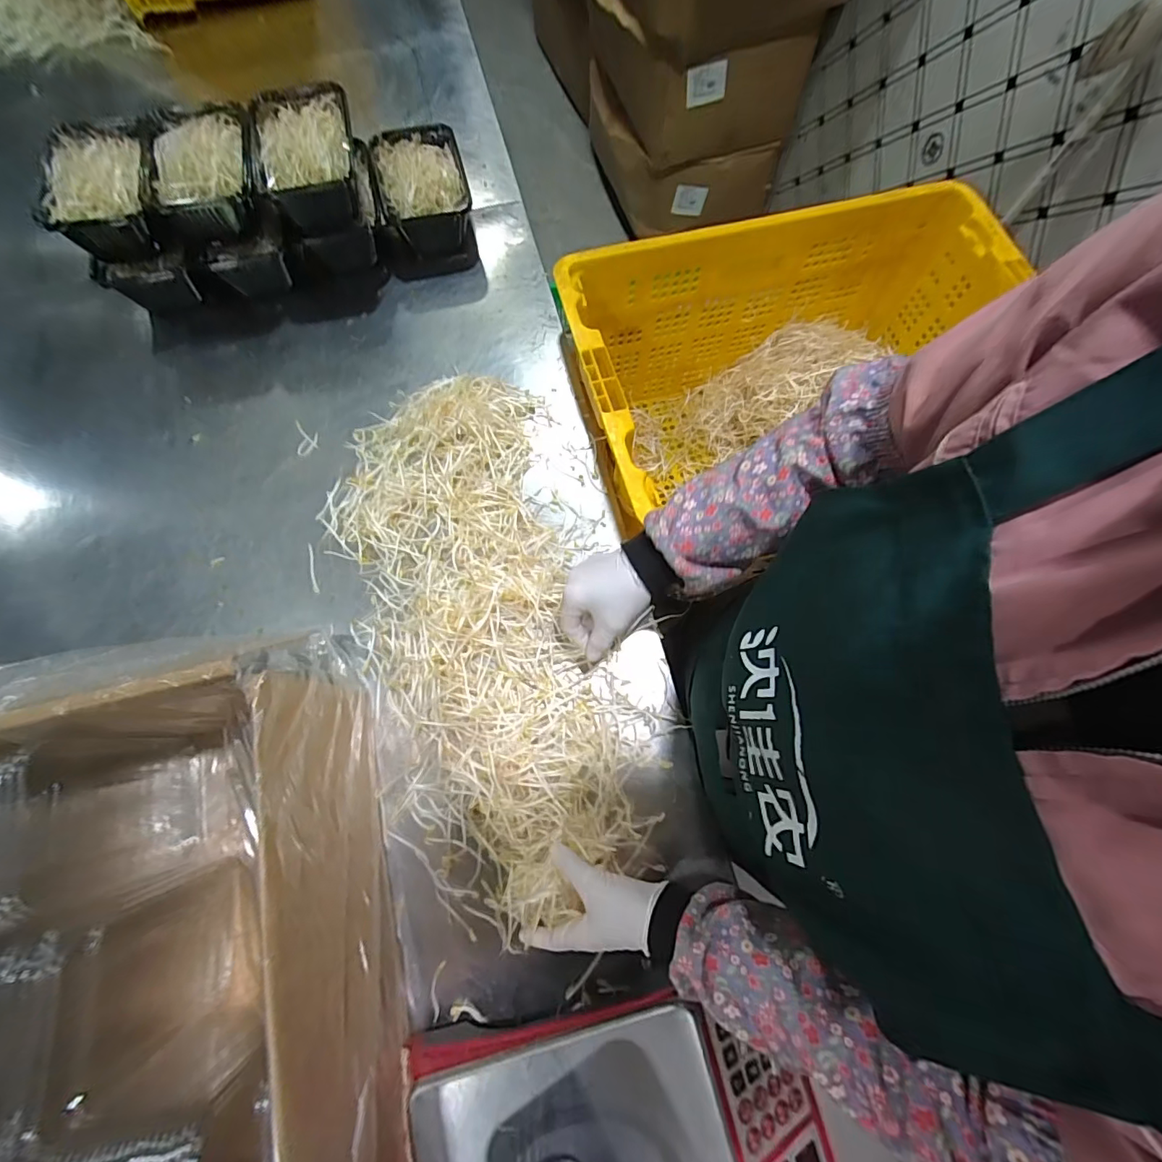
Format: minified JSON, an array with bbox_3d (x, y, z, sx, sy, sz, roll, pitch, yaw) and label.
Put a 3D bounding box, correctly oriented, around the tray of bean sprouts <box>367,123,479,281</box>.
[{"bbox_3d":[-0.226,-0.549,0.715,0.133,0.071,0.203,-6,73,-2],"label":"tray of bean sprouts"}]

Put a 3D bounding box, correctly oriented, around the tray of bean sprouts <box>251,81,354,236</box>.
[{"bbox_3d":[-0.347,-0.541,0.637,0.117,0.073,0.165,-13,73,-4],"label":"tray of bean sprouts"}]

